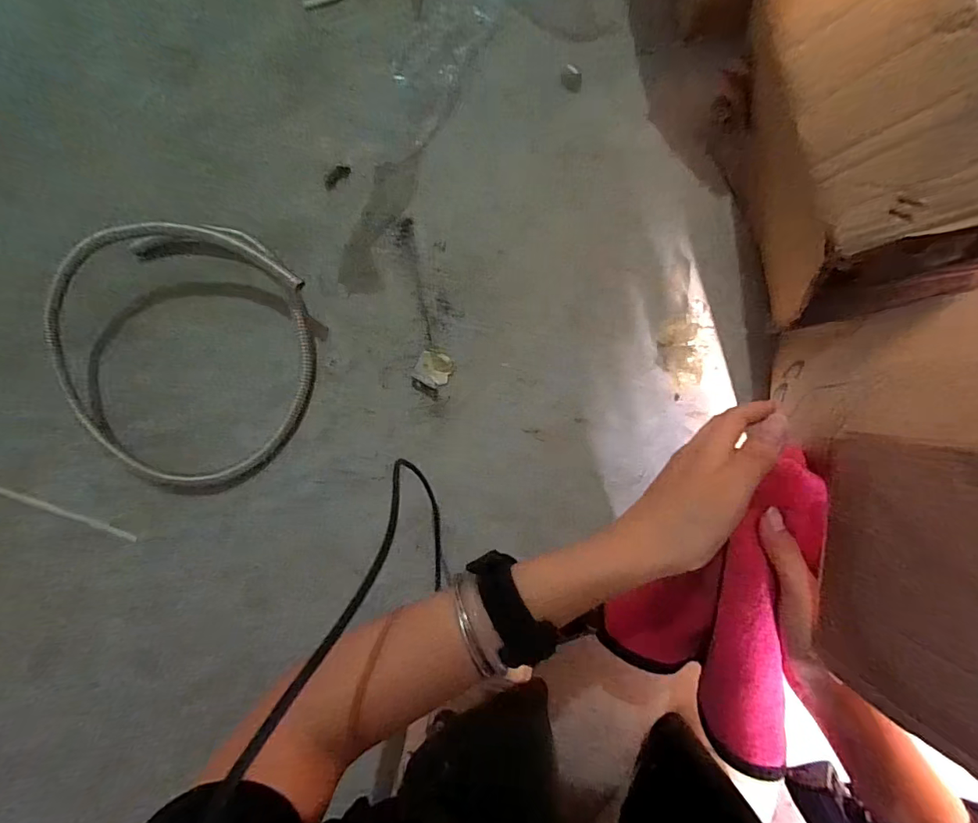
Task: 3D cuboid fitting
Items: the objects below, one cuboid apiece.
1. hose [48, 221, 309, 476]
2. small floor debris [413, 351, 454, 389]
[{"bbox_3d":[-0.355,-0.072,0.513,0.301,0.081,0.282,0,87,8],"label":"hose"},{"bbox_3d":[-0.063,-0.048,0.512,0.039,0.004,0.039,26,91,8],"label":"small floor debris"}]

